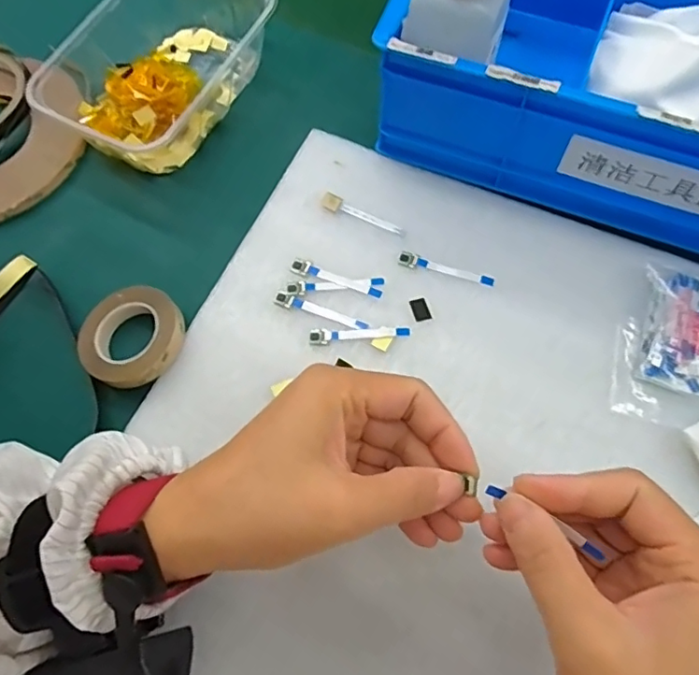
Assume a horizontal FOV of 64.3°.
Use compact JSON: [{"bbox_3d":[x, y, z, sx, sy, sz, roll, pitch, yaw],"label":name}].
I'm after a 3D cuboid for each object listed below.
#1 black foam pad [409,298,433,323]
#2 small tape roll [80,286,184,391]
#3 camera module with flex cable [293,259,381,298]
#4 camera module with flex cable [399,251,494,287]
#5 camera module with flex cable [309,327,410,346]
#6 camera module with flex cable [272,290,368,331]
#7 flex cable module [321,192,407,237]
[{"bbox_3d":[0.043,-0.017,0.336,0.010,0.004,0.015,-19,67,-5],"label":"black foam pad"},{"bbox_3d":[-0.132,-0.002,0.335,0.060,0.015,0.061,-1,67,1],"label":"small tape roll"},{"bbox_3d":[-0.008,-0.037,0.348,0.059,0.004,0.010,16,68,8],"label":"camera module with flex cable"},{"bbox_3d":[0.060,-0.043,0.347,0.060,0.004,0.010,16,68,8],"label":"camera module with flex cable"},{"bbox_3d":[0.006,-0.001,0.332,0.059,0.004,0.009,-2,67,1],"label":"camera module with flex cable"},{"bbox_3d":[-0.018,-0.016,0.339,0.060,0.004,0.009,20,69,10],"label":"camera module with flex cable"},{"bbox_3d":[0.010,-0.081,0.364,0.058,0.004,0.011,23,69,11],"label":"flex cable module"}]

